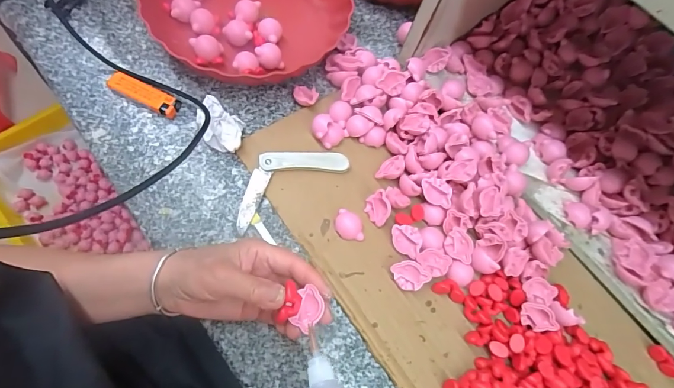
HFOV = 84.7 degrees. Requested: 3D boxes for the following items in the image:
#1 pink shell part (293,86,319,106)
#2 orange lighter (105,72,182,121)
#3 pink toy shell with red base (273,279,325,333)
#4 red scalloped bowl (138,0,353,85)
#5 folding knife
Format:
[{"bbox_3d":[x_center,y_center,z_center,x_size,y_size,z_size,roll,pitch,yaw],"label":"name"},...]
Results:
[{"bbox_3d":[-0.037,-0.116,0.440,0.030,0.016,0.024,16,67,-1],"label":"pink shell part"},{"bbox_3d":[-0.218,-0.113,0.418,0.082,0.012,0.024,27,67,4],"label":"orange lighter"},{"bbox_3d":[-0.027,0.088,0.285,0.032,0.018,0.031,17,72,3],"label":"pink toy shell with red base"},{"bbox_3d":[-0.105,-0.242,0.470,0.240,0.057,0.240,3,68,-6],"label":"red scalloped bowl"},{"bbox_3d":[-0.058,-0.019,0.396,0.135,0.011,0.058,-30,75,-18],"label":"folding knife"}]

